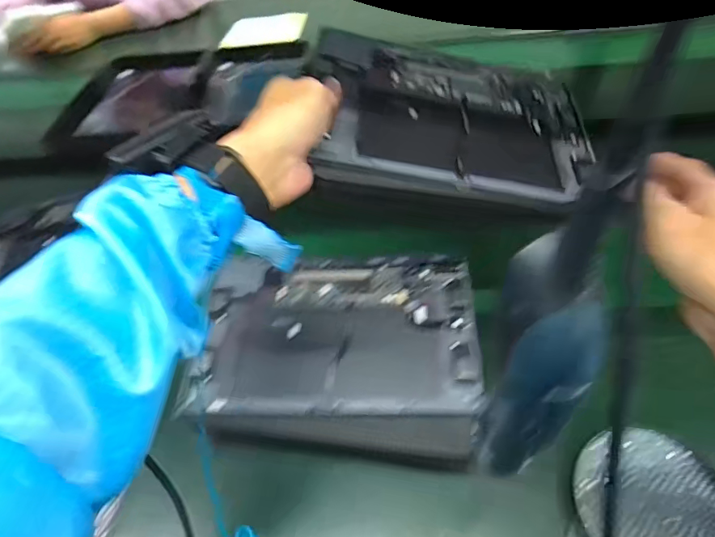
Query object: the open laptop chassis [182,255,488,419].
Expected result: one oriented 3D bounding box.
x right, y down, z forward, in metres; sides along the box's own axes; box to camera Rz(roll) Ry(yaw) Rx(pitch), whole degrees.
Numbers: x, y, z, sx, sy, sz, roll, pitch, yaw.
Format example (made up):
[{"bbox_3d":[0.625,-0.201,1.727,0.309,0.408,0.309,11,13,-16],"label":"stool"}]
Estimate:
[{"bbox_3d":[-0.018,0.056,0.427,0.249,0.013,0.163,0,52,5],"label":"open laptop chassis"}]

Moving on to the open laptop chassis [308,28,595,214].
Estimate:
[{"bbox_3d":[0.085,-0.131,0.405,0.247,0.017,0.174,9,60,-9],"label":"open laptop chassis"}]

